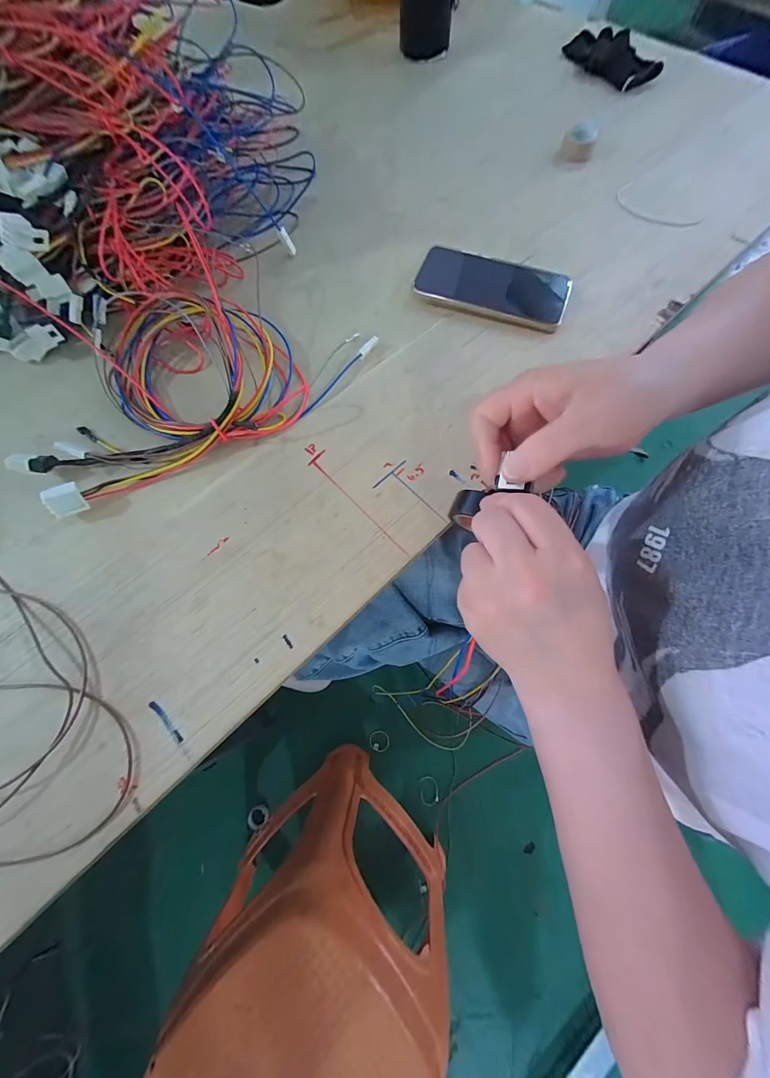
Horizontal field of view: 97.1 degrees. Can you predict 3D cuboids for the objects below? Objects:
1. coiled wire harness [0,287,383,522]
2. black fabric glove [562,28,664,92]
[{"bbox_3d":[-0.190,-0.171,0.330,0.318,0.040,0.201,-24,72,-7],"label":"coiled wire harness"},{"bbox_3d":[0.350,-0.732,0.517,0.090,0.015,0.155,-23,72,-7],"label":"black fabric glove"}]

